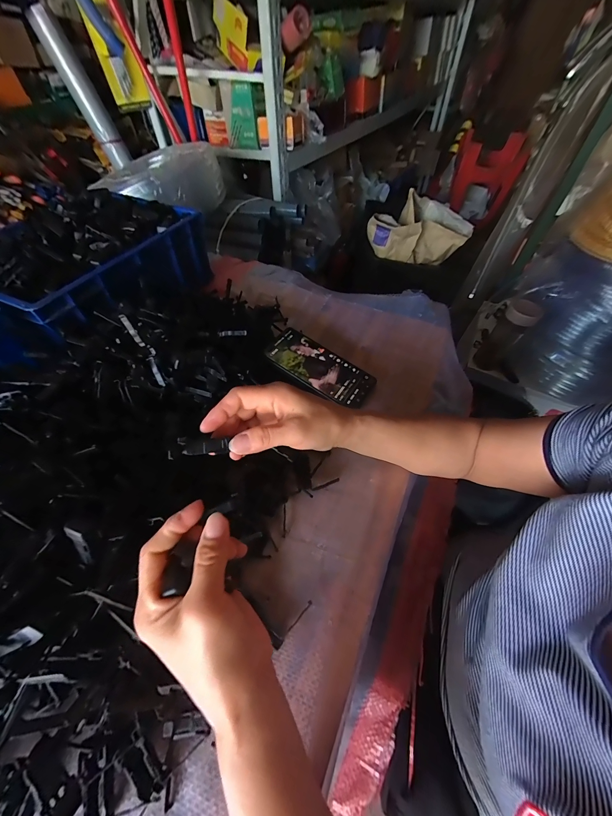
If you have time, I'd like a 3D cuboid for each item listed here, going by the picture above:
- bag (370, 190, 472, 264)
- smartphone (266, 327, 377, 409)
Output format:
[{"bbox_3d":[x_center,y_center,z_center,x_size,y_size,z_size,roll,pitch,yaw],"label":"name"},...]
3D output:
[{"bbox_3d":[0.397,-0.648,1.072,0.381,0.172,0.181,-9,53,-6],"label":"bag"},{"bbox_3d":[0.022,-0.060,0.432,0.159,0.004,0.074,33,59,10],"label":"smartphone"}]

